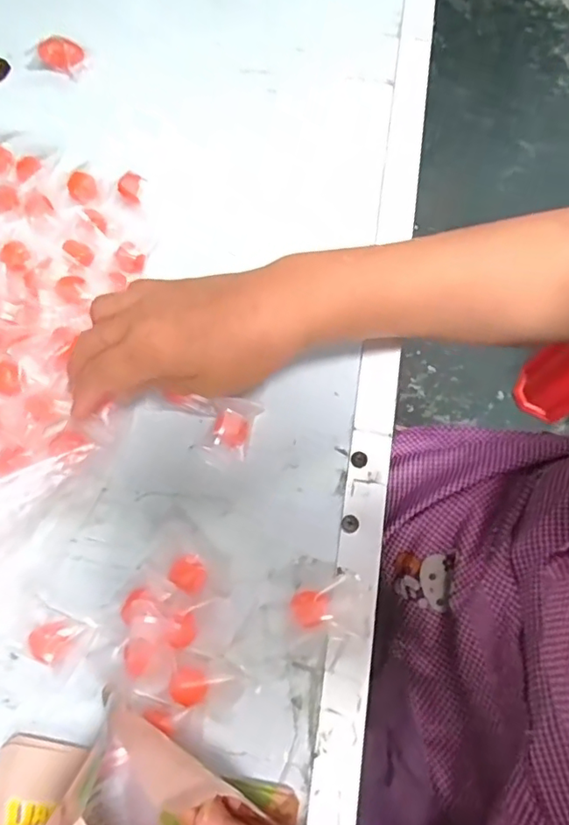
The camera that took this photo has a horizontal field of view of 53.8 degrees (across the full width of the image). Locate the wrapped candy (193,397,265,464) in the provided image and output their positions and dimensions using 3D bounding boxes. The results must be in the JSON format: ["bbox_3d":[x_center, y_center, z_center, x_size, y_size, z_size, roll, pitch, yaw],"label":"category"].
[{"bbox_3d":[-0.035,0.009,0.341,0.029,0.018,0.044,17,73,8],"label":"wrapped candy"}]

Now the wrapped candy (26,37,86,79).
[{"bbox_3d":[-0.180,-0.279,0.437,0.049,0.019,0.020,17,73,8],"label":"wrapped candy"}]

